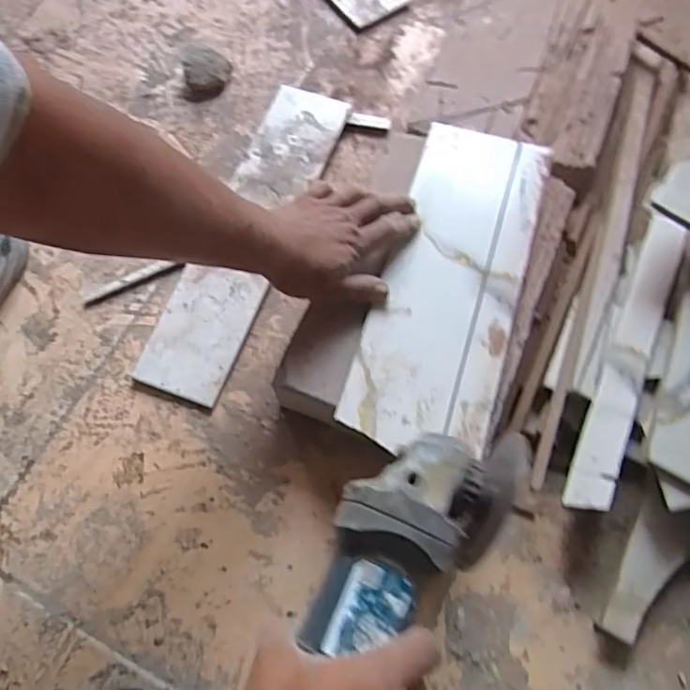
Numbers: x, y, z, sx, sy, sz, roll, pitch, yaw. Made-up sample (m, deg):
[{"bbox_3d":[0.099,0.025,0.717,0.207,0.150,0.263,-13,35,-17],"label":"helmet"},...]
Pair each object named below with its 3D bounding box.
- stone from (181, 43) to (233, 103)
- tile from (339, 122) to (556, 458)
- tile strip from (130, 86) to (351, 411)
[{"bbox_3d":[-0.177,-0.341,0.747,0.064,0.032,0.065,-1,68,2],"label":"stone"},{"bbox_3d":[0.101,-0.063,0.553,0.126,0.012,0.332,16,70,9],"label":"tile"},{"bbox_3d":[-0.105,-0.127,0.663,0.091,0.018,0.398,18,70,10],"label":"tile strip"}]

